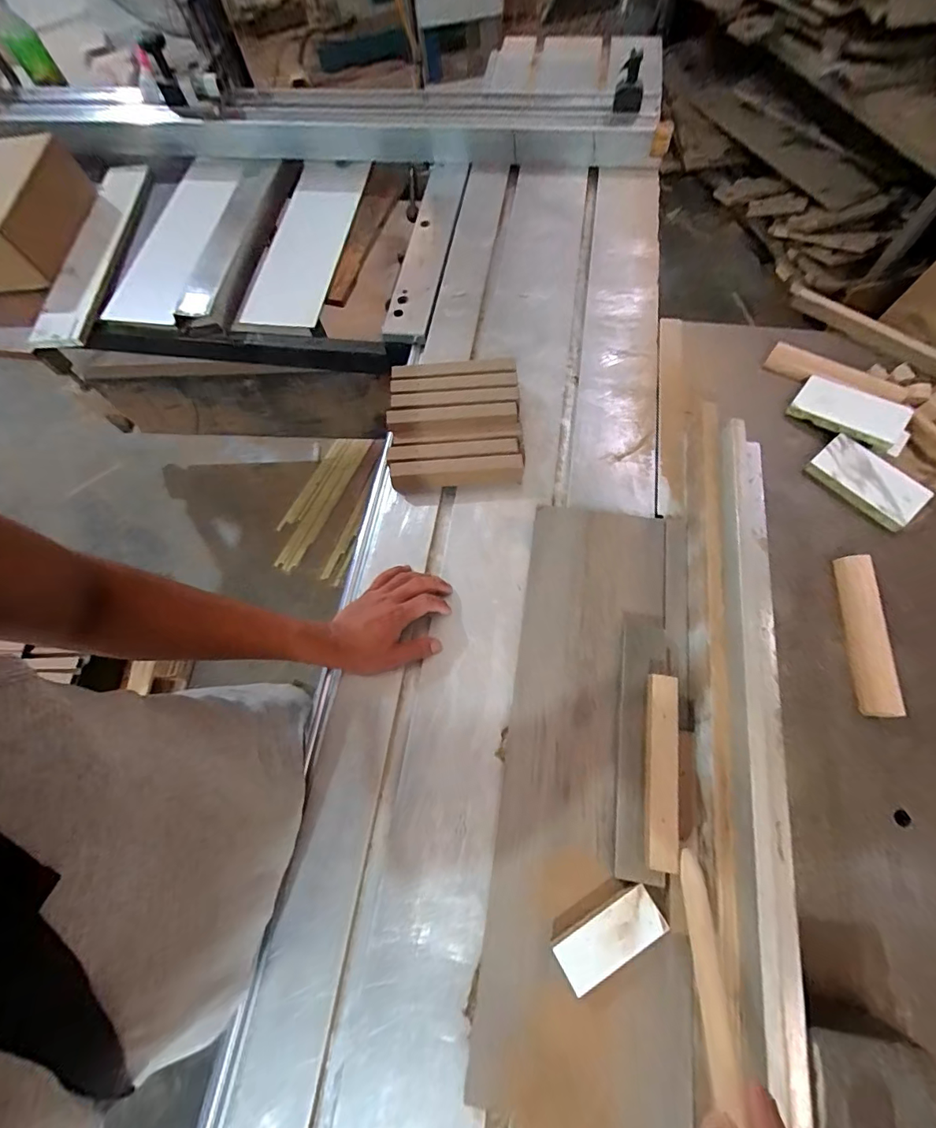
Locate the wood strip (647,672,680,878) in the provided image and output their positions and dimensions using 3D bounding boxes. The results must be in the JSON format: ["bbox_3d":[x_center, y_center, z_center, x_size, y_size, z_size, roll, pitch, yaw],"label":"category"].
[{"bbox_3d":[0.192,0.199,0.443,0.030,0.009,0.174,7,70,7],"label":"wood strip"}]

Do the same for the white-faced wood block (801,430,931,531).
[{"bbox_3d":[0.509,-0.105,0.577,0.068,0.024,0.128,-39,72,-12],"label":"white-faced wood block"}]

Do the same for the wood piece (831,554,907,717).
[{"bbox_3d":[0.444,0.077,0.507,0.029,0.029,0.176,4,69,4],"label":"wood piece"}]

